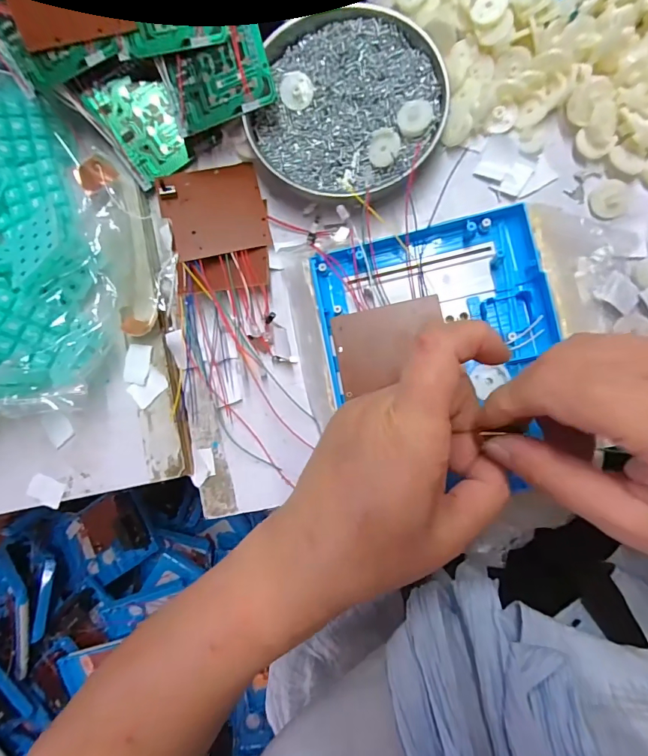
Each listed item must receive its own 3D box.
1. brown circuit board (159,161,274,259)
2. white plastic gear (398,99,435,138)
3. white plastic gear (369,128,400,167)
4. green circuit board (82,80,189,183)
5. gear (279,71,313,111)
[{"bbox_3d":[-0.080,-0.123,0.316,0.071,0.008,0.071,-12,77,-7],"label":"brown circuit board"},{"bbox_3d":[0.062,-0.174,0.288,0.023,0.005,0.023,-9,86,9],"label":"white plastic gear"},{"bbox_3d":[0.041,-0.158,0.295,0.020,0.004,0.023,25,118,9],"label":"white plastic gear"},{"bbox_3d":[-0.133,-0.184,0.318,0.050,0.004,0.065,-28,111,-5],"label":"green circuit board"},{"bbox_3d":[-0.020,-0.206,0.307,0.023,0.008,0.026,-13,86,9],"label":"gear"}]

